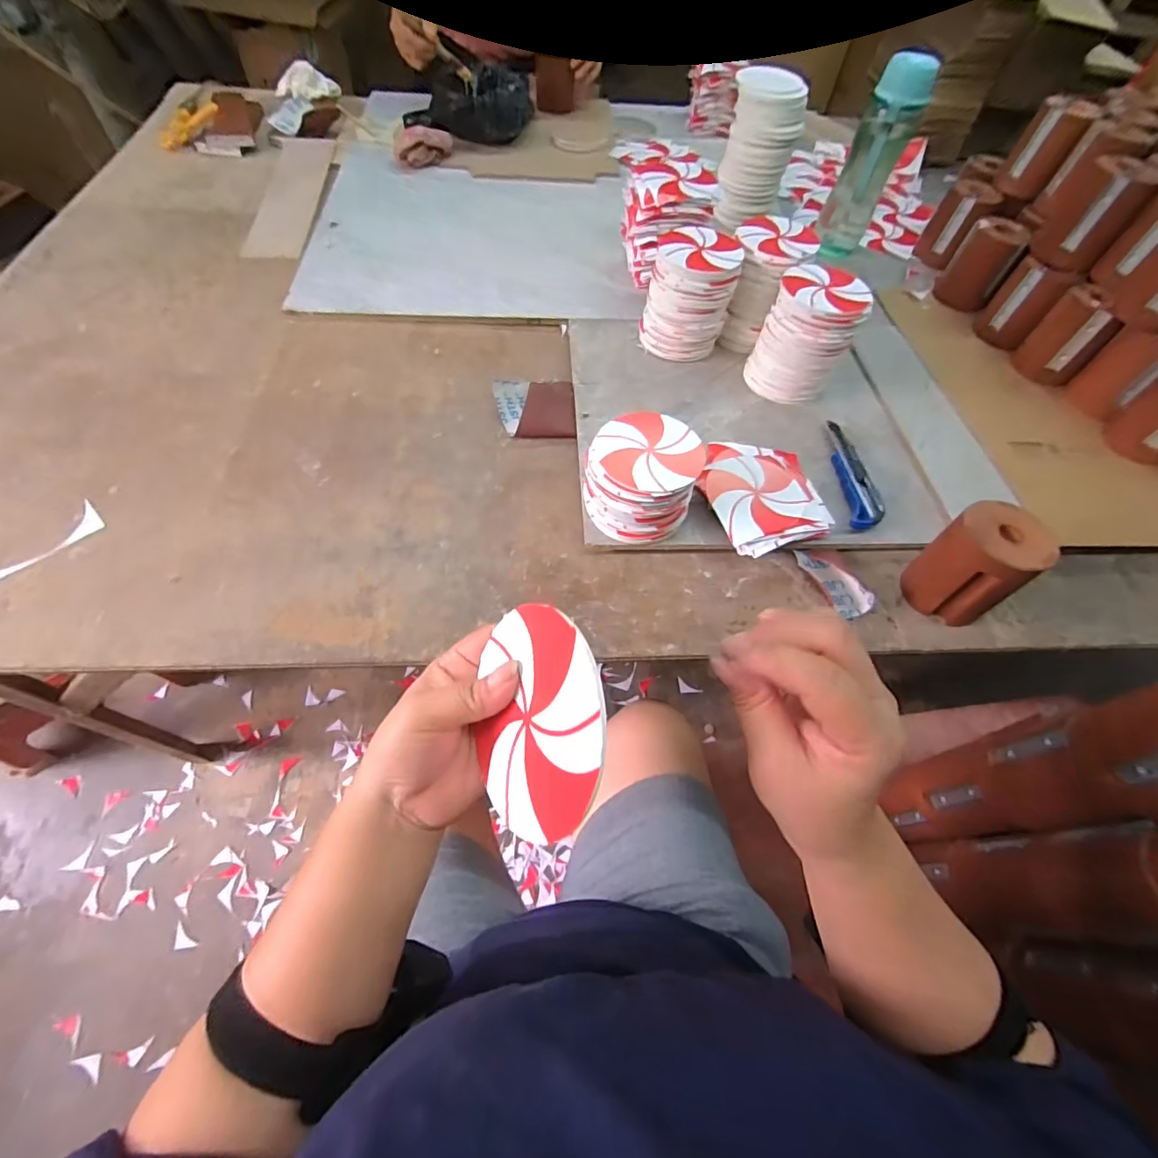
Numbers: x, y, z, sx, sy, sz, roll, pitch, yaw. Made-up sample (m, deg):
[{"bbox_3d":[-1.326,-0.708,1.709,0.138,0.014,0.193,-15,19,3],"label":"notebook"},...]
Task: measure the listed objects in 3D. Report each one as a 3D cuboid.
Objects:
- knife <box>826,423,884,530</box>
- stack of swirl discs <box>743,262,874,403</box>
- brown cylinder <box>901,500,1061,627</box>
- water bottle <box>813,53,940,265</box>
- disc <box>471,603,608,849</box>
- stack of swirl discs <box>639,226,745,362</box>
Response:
[{"bbox_3d":[0.312,-0.126,0.586,0.034,0.018,0.169,7,59,0],"label":"knife"},{"bbox_3d":[0.276,-0.295,0.631,0.101,0.125,0.108,27,61,12],"label":"stack of swirl discs"},{"bbox_3d":[0.374,-0.012,0.489,0.074,0.104,0.079,-30,66,-20],"label":"brown cylinder"},{"bbox_3d":[0.433,-0.614,0.766,0.074,0.232,0.063,27,61,12],"label":"water bottle"},{"bbox_3d":[-0.019,0.062,0.227,0.004,0.091,0.097,7,77,-38],"label":"disc"},{"bbox_3d":[0.142,-0.362,0.663,0.105,0.125,0.098,17,59,6],"label":"stack of swirl discs"}]

